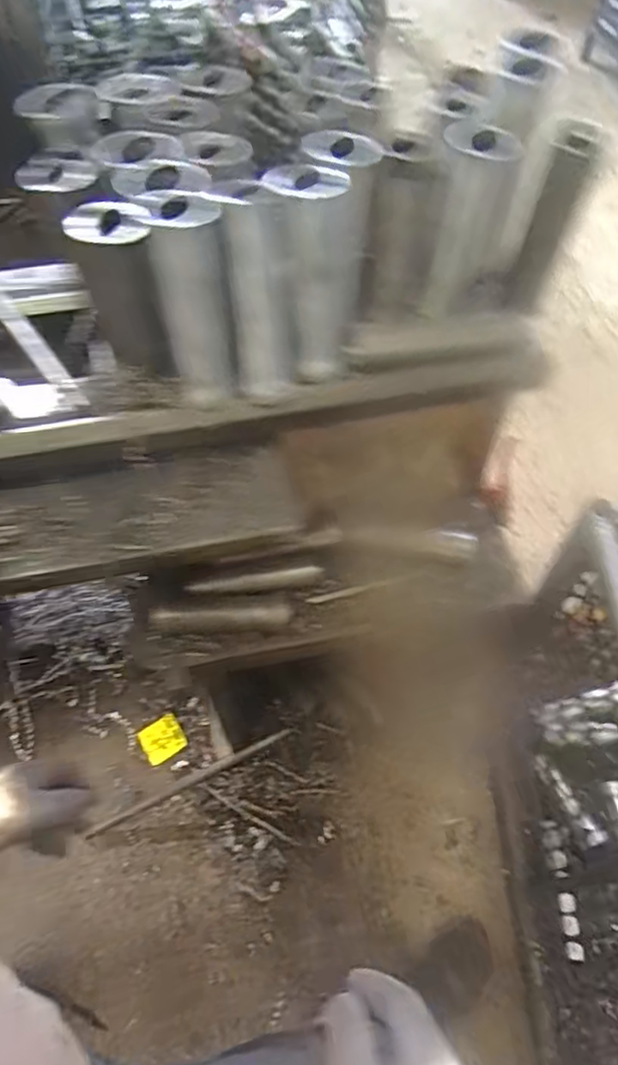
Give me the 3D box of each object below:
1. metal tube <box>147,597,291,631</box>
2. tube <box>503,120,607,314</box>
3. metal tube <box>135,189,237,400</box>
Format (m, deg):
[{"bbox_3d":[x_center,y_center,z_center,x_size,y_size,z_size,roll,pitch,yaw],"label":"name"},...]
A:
[{"bbox_3d":[-0.116,0.112,0.833,0.184,0.027,0.034,-6,58,-2],"label":"metal tube"},{"bbox_3d":[0.244,-0.312,0.634,0.049,0.182,0.037,9,58,7],"label":"tube"},{"bbox_3d":[-0.102,-0.208,0.554,0.059,0.172,0.065,-11,58,-6],"label":"metal tube"}]

